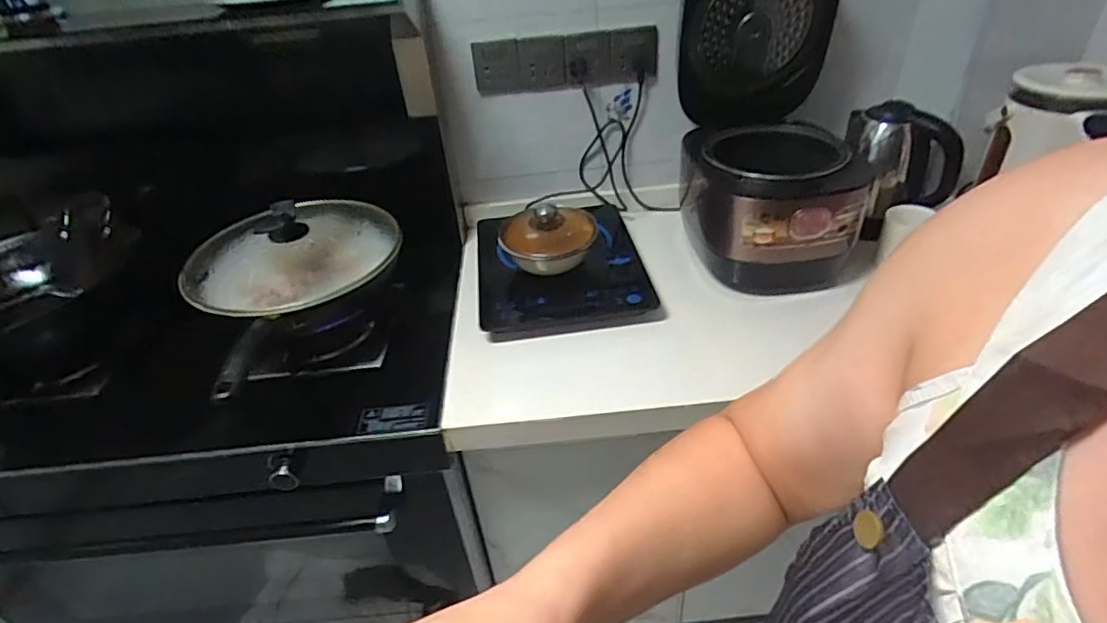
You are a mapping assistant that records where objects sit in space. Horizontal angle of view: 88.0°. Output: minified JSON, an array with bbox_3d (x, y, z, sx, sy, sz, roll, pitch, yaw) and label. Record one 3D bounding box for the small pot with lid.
[{"bbox_3d":[-0.007,-0.135,1.013,0.170,0.110,0.168,-4,36,3],"label":"small pot with lid"}]

